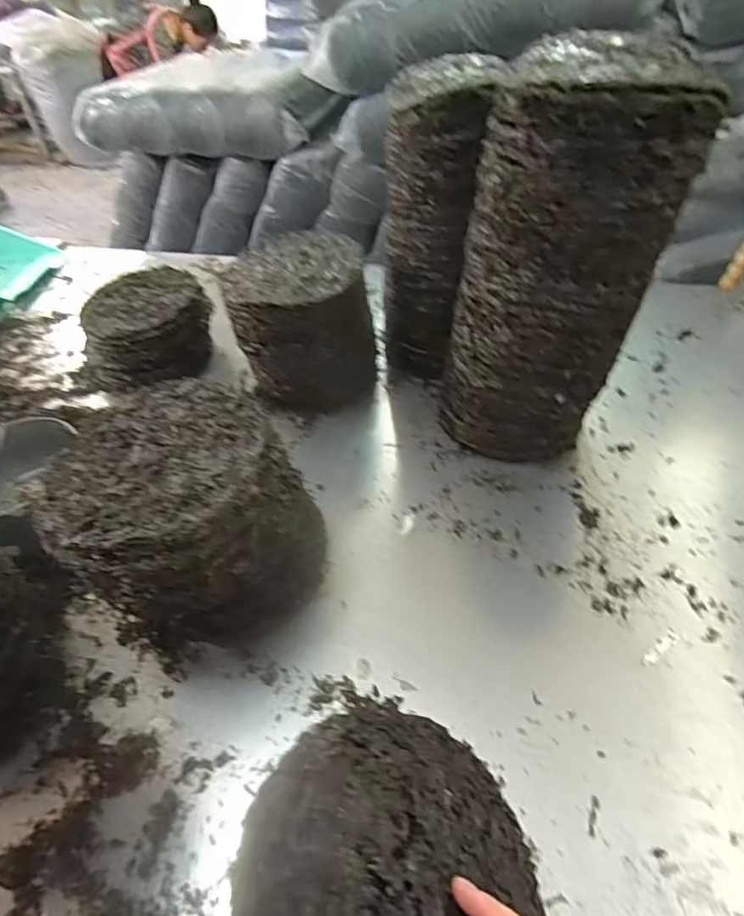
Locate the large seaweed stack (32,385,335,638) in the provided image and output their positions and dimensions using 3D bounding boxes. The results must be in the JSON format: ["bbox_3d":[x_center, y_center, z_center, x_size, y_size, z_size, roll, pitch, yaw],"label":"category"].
[{"bbox_3d":[-0.179,0.069,0.570,0.218,0.218,0.184,-28,49,-20],"label":"large seaweed stack"}]

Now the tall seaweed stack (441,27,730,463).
[{"bbox_3d":[0.201,-0.192,0.627,0.219,0.440,0.160,10,47,15],"label":"tall seaweed stack"}]

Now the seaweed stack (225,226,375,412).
[{"bbox_3d":[-0.100,-0.201,0.836,0.198,0.209,0.194,-2,45,4],"label":"seaweed stack"}]

